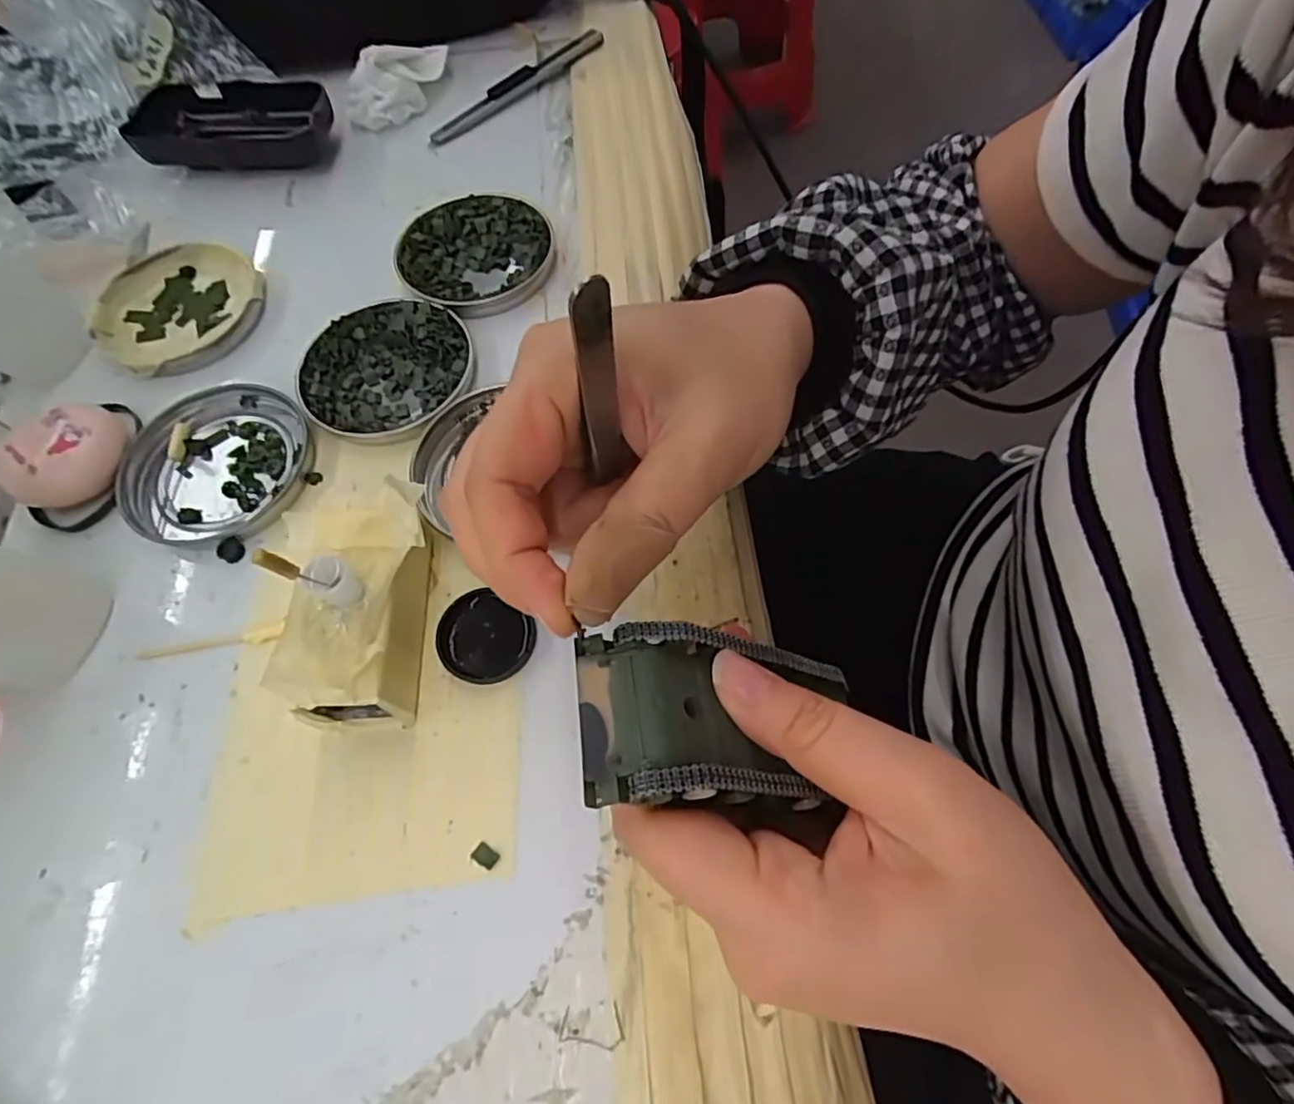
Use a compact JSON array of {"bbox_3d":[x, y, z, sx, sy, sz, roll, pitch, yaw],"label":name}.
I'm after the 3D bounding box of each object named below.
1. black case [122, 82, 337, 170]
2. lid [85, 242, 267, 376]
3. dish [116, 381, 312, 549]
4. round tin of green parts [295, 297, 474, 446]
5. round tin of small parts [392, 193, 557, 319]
[{"bbox_3d":[-0.232,-0.242,0.367,0.114,0.025,0.054,1,65,4],"label":"black case"},{"bbox_3d":[-0.236,-0.125,0.322,0.079,0.012,0.078,-1,65,2],"label":"lid"},{"bbox_3d":[-0.188,-0.039,0.279,0.075,0.008,0.078,-1,65,2],"label":"dish"},{"bbox_3d":[-0.120,-0.086,0.295,0.077,0.009,0.071,-1,65,2],"label":"round tin of green parts"},{"bbox_3d":[-0.086,-0.152,0.325,0.076,0.012,0.075,-1,65,2],"label":"round tin of small parts"}]

